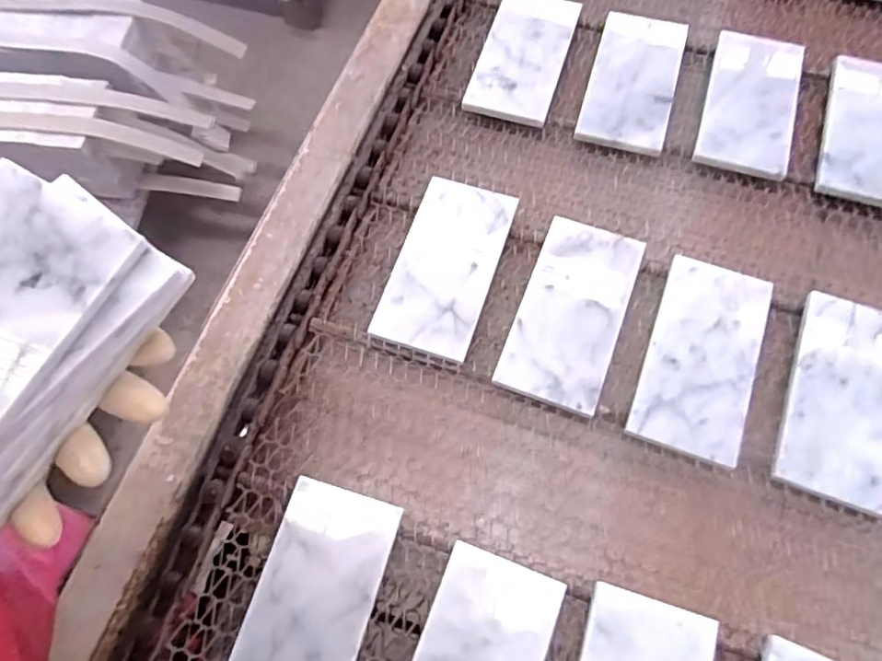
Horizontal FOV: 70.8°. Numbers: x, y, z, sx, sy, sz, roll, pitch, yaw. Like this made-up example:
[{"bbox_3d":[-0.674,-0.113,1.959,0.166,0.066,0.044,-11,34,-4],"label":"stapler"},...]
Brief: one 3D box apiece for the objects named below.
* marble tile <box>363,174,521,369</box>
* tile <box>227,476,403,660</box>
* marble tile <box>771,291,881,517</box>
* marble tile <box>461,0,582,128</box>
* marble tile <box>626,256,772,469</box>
[{"bbox_3d":[0.005,-0.057,0.511,0.079,0.010,0.158,15,68,8],"label":"marble tile"},{"bbox_3d":[-0.087,0.185,0.416,0.078,0.005,0.155,16,71,8],"label":"tile"},{"bbox_3d":[0.302,0.050,0.464,0.080,0.019,0.158,19,66,12],"label":"marble tile"},{"bbox_3d":[0.081,-0.272,0.606,0.079,0.010,0.166,15,63,10],"label":"marble tile"},{"bbox_3d":[0.201,0.019,0.475,0.080,0.008,0.157,21,68,7],"label":"marble tile"}]

